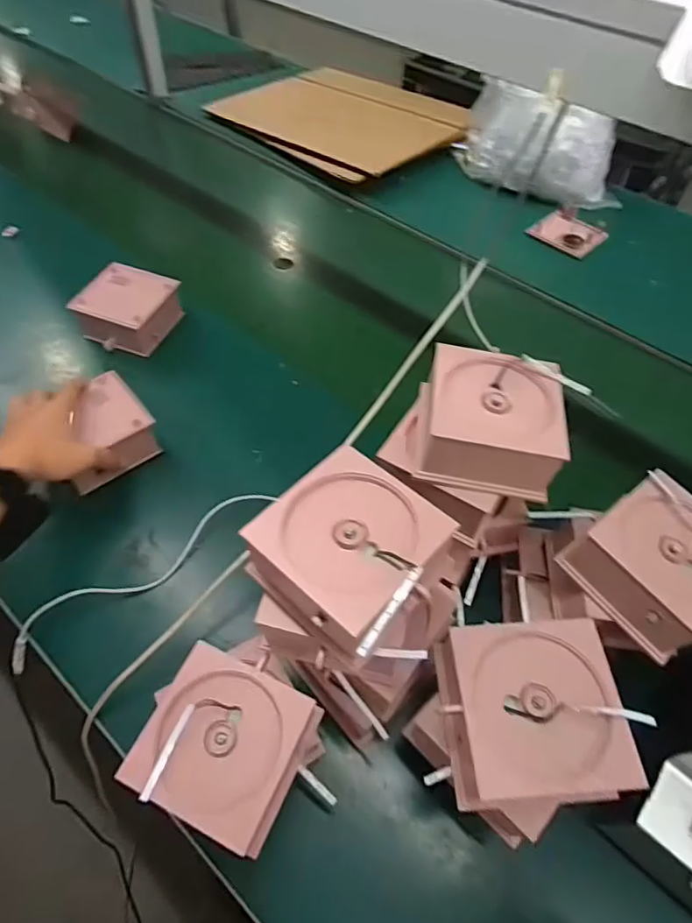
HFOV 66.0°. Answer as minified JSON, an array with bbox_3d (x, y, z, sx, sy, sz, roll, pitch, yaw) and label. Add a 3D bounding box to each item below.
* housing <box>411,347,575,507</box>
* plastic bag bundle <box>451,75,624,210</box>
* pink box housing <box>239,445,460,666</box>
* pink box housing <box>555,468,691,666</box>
[{"bbox_3d":[0.119,-0.033,0.440,0.109,0.060,0.104,10,54,4],"label":"housing"},{"bbox_3d":[0.364,-0.582,0.993,0.318,0.146,0.138,23,56,13],"label":"plastic bag bundle"},{"bbox_3d":[0.000,0.063,0.363,0.110,0.055,0.112,39,60,23],"label":"pink box housing"},{"bbox_3d":[0.257,0.085,0.431,0.106,0.059,0.114,-29,60,-22],"label":"pink box housing"}]

